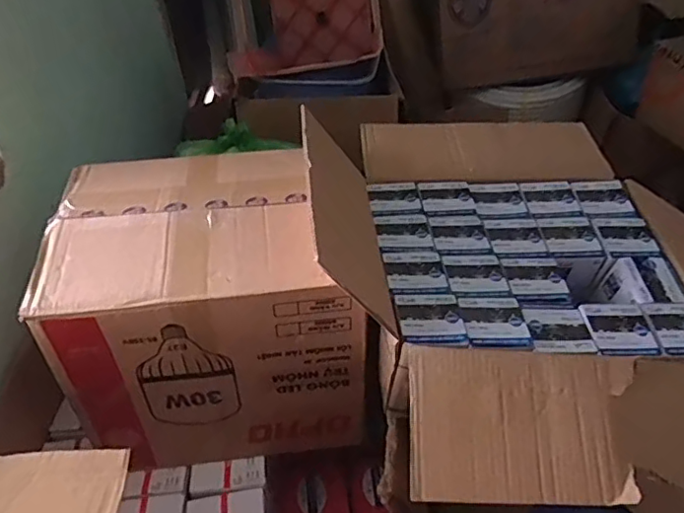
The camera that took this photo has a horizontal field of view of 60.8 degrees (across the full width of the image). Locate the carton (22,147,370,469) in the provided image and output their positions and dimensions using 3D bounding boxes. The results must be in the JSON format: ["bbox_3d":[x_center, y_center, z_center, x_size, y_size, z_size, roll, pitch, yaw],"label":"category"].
[{"bbox_3d":[-0.200,0.069,0.929,0.392,0.360,0.339,-7,41,-5],"label":"carton"}]

